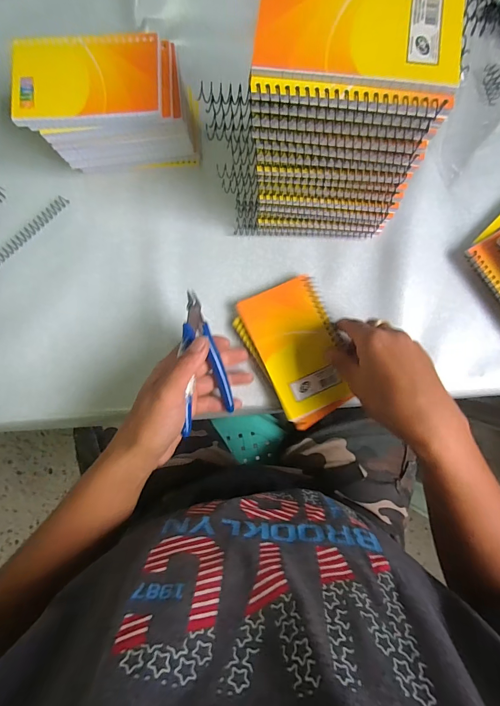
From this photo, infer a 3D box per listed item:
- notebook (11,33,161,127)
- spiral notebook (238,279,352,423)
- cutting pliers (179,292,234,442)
[{"bbox_3d":[-0.145,-0.247,0.307,0.129,0.010,0.077,-4,84,0],"label":"notebook"},{"bbox_3d":[0.050,-0.008,0.345,0.080,0.008,0.129,-24,85,-2],"label":"spiral notebook"},{"bbox_3d":[-0.046,0.004,0.308,0.007,0.066,0.120,-8,96,32],"label":"cutting pliers"}]

